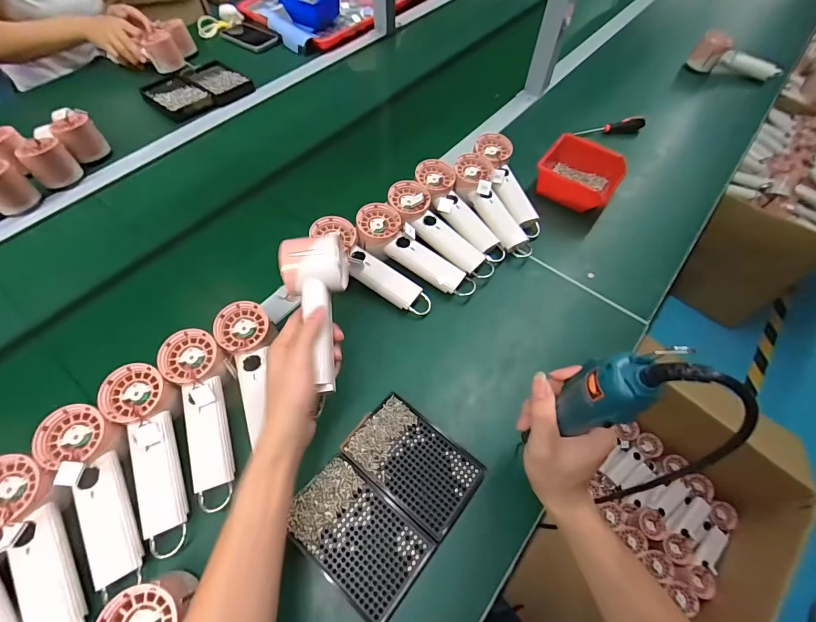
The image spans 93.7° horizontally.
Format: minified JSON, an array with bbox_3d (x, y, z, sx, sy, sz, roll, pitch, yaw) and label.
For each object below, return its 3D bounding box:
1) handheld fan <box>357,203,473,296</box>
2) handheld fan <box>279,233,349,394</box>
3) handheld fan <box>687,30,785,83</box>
[{"bbox_3d":[0.008,-0.081,0.550,0.186,0.037,0.060,37,64,5],"label":"handheld fan"},{"bbox_3d":[-0.096,0.003,0.410,0.065,0.050,0.157,-5,79,-5],"label":"handheld fan"},{"bbox_3d":[0.704,-0.540,0.822,0.183,0.077,0.054,25,61,13],"label":"handheld fan"}]

